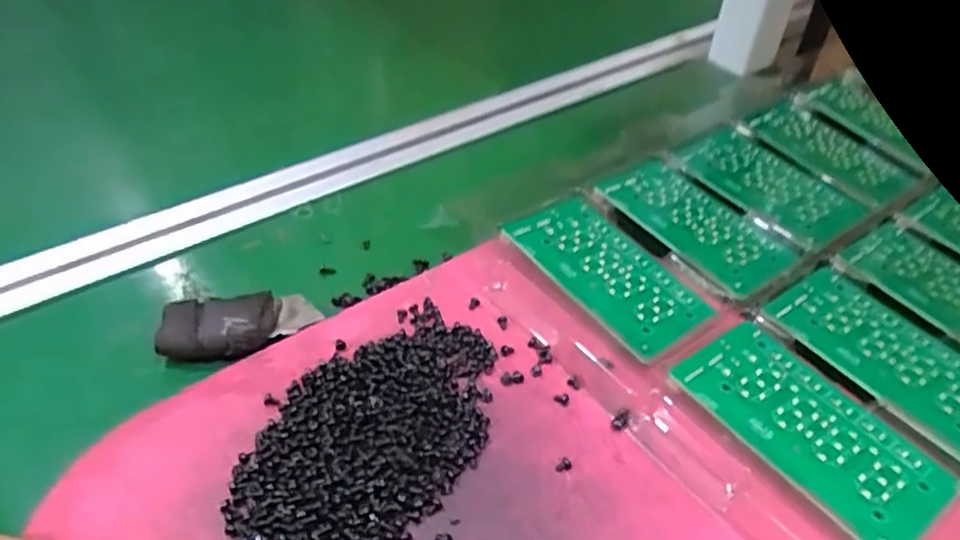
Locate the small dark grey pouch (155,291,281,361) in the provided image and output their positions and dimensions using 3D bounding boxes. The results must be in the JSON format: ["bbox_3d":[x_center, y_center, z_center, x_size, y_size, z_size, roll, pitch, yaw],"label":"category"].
[{"bbox_3d":[-0.124,0.028,0.324,0.052,0.019,0.028,0,43,-1],"label":"small dark grey pouch"}]

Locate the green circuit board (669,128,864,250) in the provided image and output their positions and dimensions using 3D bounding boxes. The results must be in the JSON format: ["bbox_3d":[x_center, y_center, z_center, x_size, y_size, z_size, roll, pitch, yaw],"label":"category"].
[{"bbox_3d":[0.178,-0.054,0.422,0.062,0.005,0.104,-28,50,-27],"label":"green circuit board"}]

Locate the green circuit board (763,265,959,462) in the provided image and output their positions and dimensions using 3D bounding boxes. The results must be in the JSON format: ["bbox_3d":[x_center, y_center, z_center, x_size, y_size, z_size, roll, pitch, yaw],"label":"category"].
[{"bbox_3d":[0.192,0.040,0.318,0.060,0.005,0.104,-26,49,-26],"label":"green circuit board"}]

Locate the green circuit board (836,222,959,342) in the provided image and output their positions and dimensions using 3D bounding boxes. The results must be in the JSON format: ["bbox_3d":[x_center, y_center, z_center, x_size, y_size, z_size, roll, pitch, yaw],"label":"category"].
[{"bbox_3d":[0.251,0.014,0.357,0.062,0.004,0.106,-24,52,-30],"label":"green circuit board"}]

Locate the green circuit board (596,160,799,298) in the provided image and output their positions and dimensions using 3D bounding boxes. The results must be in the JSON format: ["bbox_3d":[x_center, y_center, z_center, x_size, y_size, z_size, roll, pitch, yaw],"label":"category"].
[{"bbox_3d":[0.120,-0.028,0.380,0.058,0.007,0.103,-27,50,-27],"label":"green circuit board"}]

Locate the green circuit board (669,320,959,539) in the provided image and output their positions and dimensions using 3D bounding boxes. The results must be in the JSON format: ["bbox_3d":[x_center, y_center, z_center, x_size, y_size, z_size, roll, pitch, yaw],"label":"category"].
[{"bbox_3d":[0.138,0.065,0.285,0.058,0.006,0.105,-28,51,-28],"label":"green circuit board"}]

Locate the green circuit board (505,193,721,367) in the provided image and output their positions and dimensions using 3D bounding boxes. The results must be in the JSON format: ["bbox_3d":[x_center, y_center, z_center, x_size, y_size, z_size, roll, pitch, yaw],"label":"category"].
[{"bbox_3d":[0.067,0.000,0.349,0.058,0.005,0.102,-24,53,-30],"label":"green circuit board"}]

